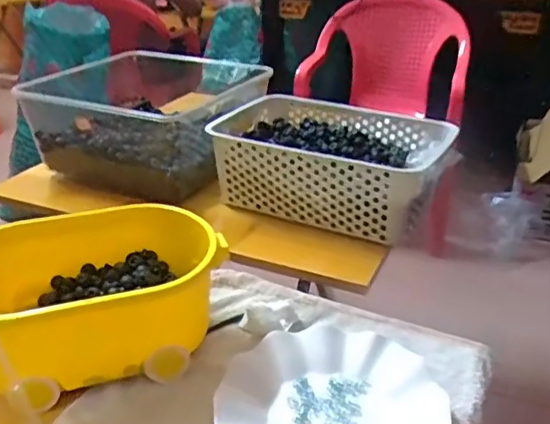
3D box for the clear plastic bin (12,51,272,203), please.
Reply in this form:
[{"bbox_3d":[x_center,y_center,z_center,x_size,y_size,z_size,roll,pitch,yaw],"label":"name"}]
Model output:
[{"bbox_3d":[-0.203,-0.135,0.953,0.322,0.132,0.230,7,28,14],"label":"clear plastic bin"}]

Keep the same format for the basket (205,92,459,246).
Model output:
[{"bbox_3d":[0.070,-0.068,0.850,0.336,0.114,0.209,14,30,26],"label":"basket"}]

